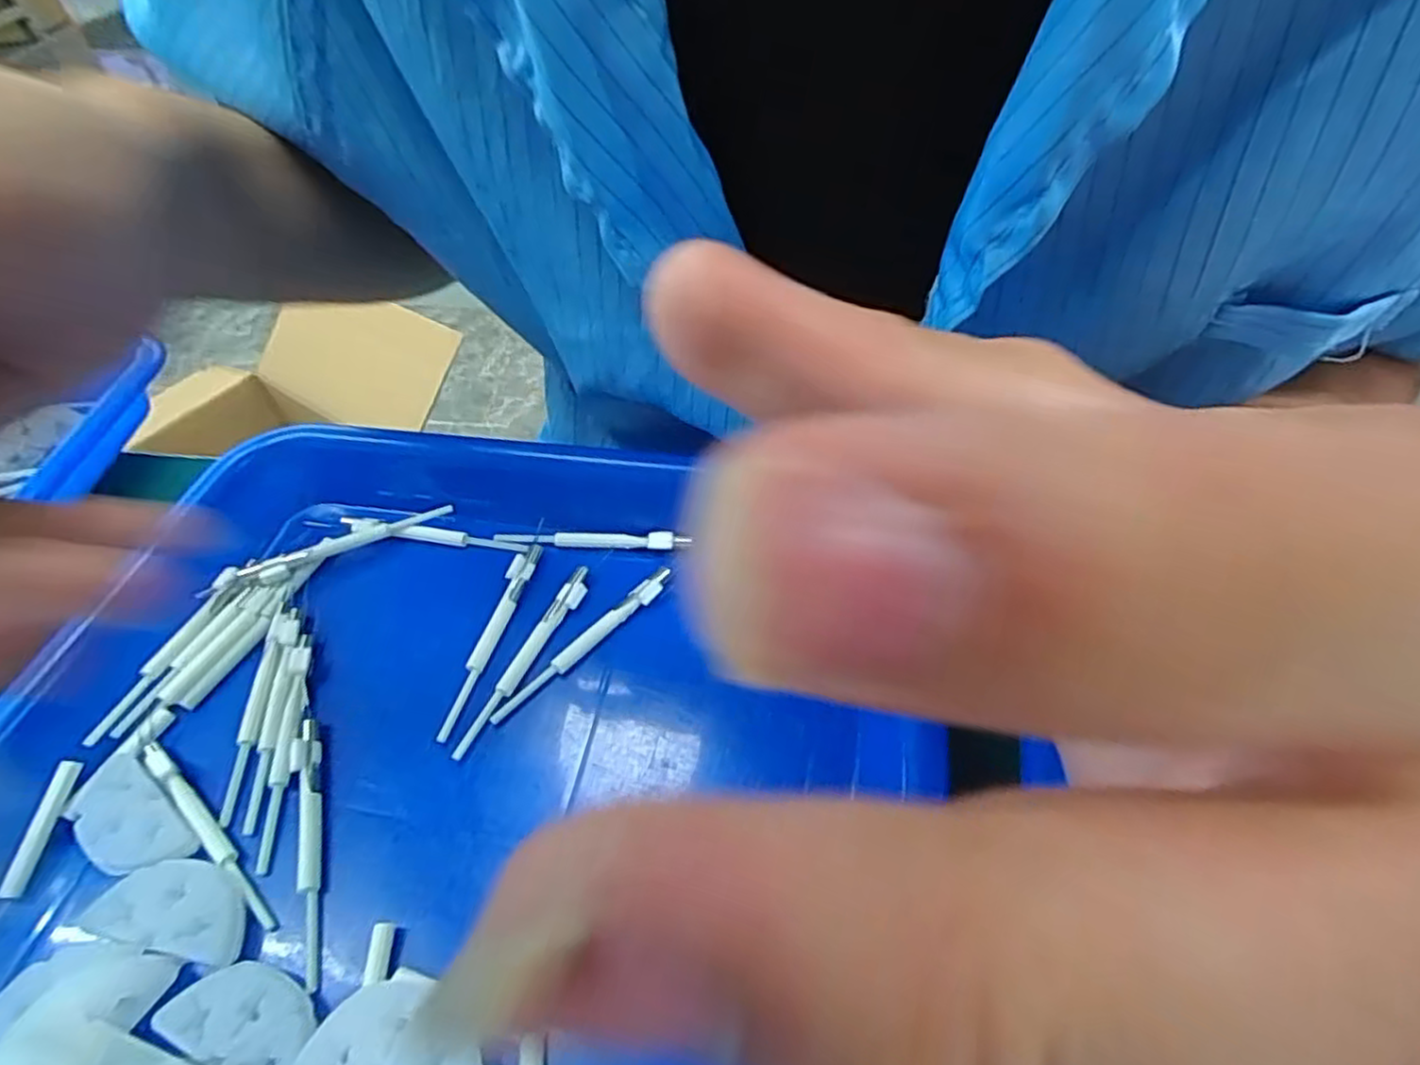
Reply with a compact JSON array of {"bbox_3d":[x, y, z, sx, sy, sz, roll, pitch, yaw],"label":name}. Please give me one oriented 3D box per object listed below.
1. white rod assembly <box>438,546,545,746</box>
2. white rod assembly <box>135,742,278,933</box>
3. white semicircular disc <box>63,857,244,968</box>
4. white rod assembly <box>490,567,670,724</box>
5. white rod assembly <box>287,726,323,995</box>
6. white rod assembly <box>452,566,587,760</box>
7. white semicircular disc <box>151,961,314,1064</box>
[{"bbox_3d":[-0.068,0.031,0.220,0.007,0.004,0.070,6,52,11],"label":"white rod assembly"},{"bbox_3d":[-0.134,0.079,0.187,0.068,0.010,0.005,30,57,28],"label":"white rod assembly"},{"bbox_3d":[-0.132,0.091,0.172,0.039,0.004,0.020,4,51,10],"label":"white semicircular disc"},{"bbox_3d":[-0.038,0.034,0.217,0.007,0.004,0.068,33,61,29],"label":"white rod assembly"},{"bbox_3d":[-0.106,0.081,0.184,0.007,0.007,0.068,-18,51,-8],"label":"white rod assembly"},{"bbox_3d":[-0.056,0.036,0.214,0.007,0.004,0.068,18,55,20],"label":"white rod assembly"},{"bbox_3d":[-0.102,0.109,0.156,0.037,0.004,0.020,15,54,18],"label":"white semicircular disc"}]

